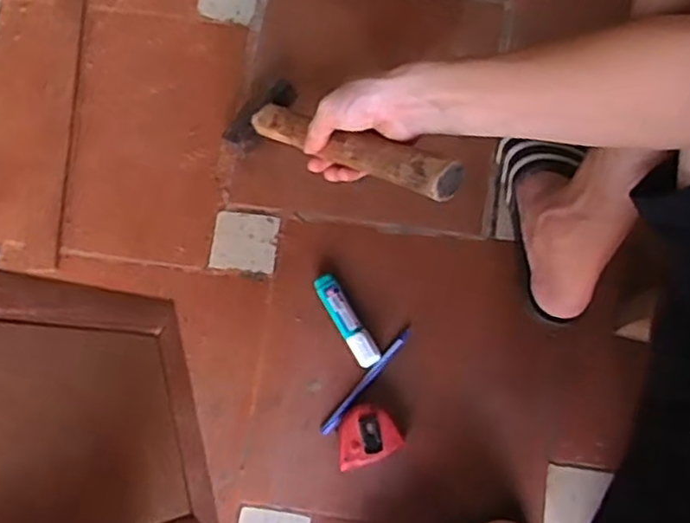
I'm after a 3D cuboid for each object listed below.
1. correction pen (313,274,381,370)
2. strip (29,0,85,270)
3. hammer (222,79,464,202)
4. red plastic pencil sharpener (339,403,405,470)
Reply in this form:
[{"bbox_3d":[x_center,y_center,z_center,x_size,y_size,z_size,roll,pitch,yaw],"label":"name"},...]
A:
[{"bbox_3d":[0.002,0.061,0.727,0.024,0.019,0.107,-31,78,-7],"label":"correction pen"},{"bbox_3d":[-0.330,-0.194,0.806,0.034,0.011,0.407,-1,76,0],"label":"strip"},{"bbox_3d":[-0.009,-0.115,0.657,0.078,0.032,0.304,-49,40,-11],"label":"hammer"},{"bbox_3d":[0.019,0.172,0.696,0.064,0.031,0.053,-25,78,-6],"label":"red plastic pencil sharpener"}]

